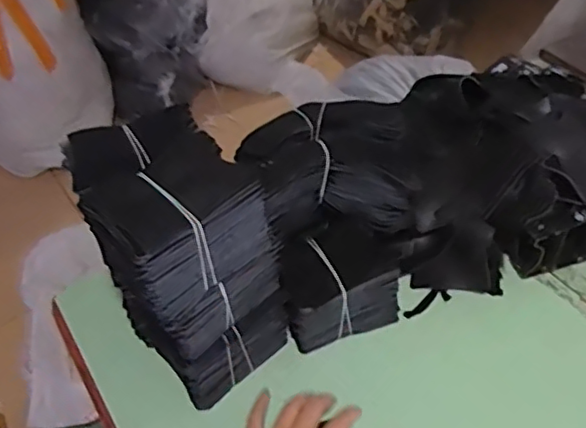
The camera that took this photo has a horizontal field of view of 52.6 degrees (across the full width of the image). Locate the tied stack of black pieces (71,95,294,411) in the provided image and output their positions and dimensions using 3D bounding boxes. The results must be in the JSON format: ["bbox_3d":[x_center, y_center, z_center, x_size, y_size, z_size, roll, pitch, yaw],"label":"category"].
[{"bbox_3d":[-0.115,0.037,0.602,0.137,0.248,0.184,-31,53,-25],"label":"tied stack of black pieces"}]

